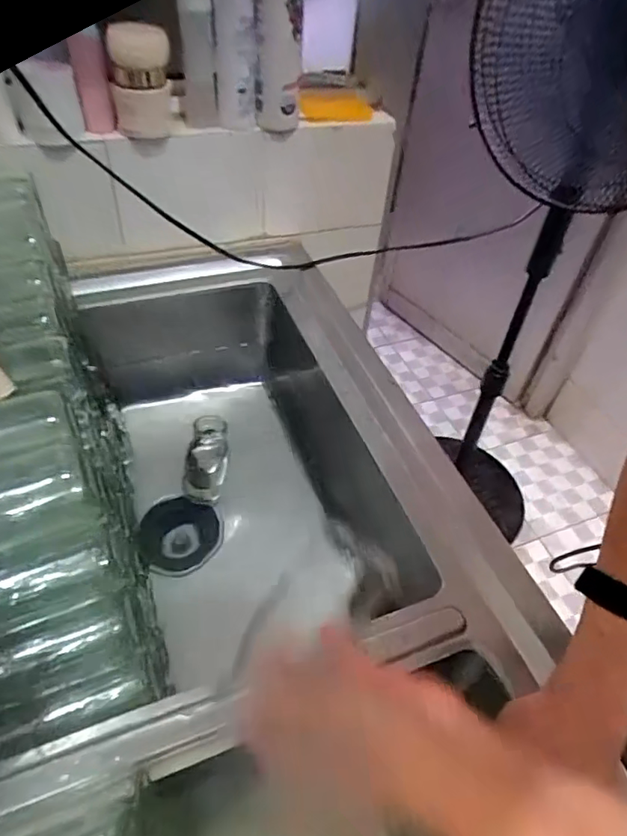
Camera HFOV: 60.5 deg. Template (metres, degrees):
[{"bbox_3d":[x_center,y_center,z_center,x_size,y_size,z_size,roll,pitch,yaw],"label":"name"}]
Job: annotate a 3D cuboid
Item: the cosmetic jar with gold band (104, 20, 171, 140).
[{"bbox_3d":[-0.215,-0.422,0.679,0.066,0.122,0.074,-1,47,-7],"label":"cosmetic jar with gold band"}]

